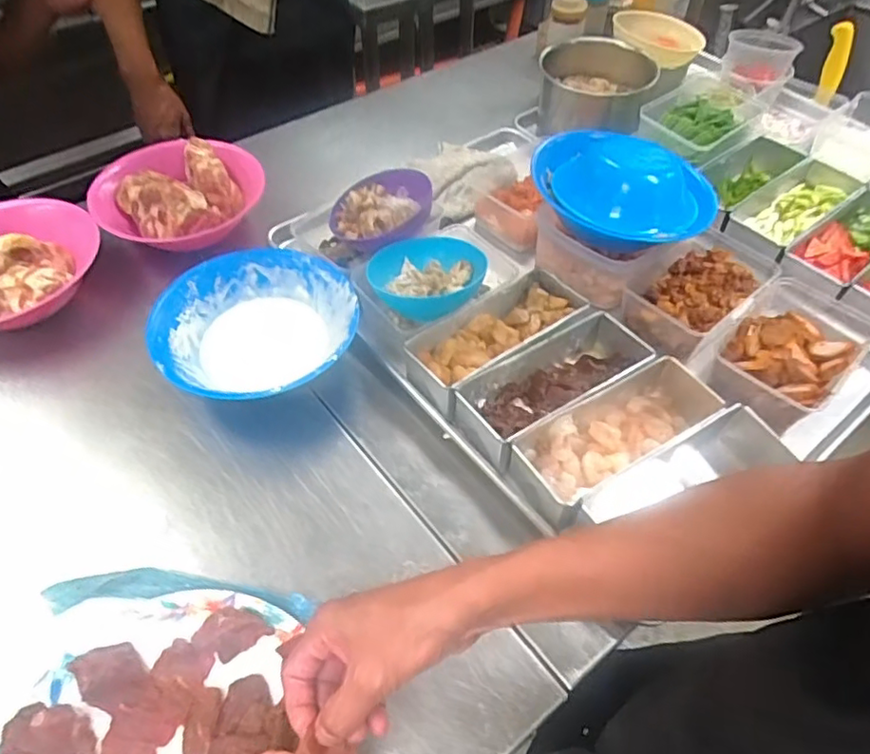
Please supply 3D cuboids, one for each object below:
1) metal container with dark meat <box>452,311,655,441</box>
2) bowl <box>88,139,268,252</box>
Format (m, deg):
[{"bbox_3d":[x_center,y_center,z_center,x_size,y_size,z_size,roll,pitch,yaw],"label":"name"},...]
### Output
[{"bbox_3d":[0.131,0.006,0.659,0.226,0.061,0.089,-25,57,-20],"label":"metal container with dark meat"},{"bbox_3d":[-0.339,-0.243,0.812,0.161,0.075,0.201,24,55,16],"label":"bowl"}]

